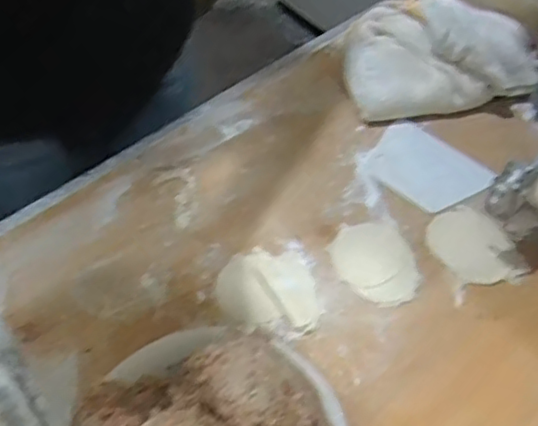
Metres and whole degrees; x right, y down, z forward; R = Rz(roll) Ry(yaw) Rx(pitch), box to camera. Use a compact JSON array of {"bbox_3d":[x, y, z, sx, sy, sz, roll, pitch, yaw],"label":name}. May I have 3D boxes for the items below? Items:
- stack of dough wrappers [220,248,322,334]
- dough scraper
[{"bbox_3d":[0.000,0.071,0.588,0.093,0.011,0.082,-3,53,3],"label":"stack of dough wrappers"},{"bbox_3d":[0.163,-0.048,0.652,0.082,0.008,0.119,-42,61,-15],"label":"dough scraper"}]

